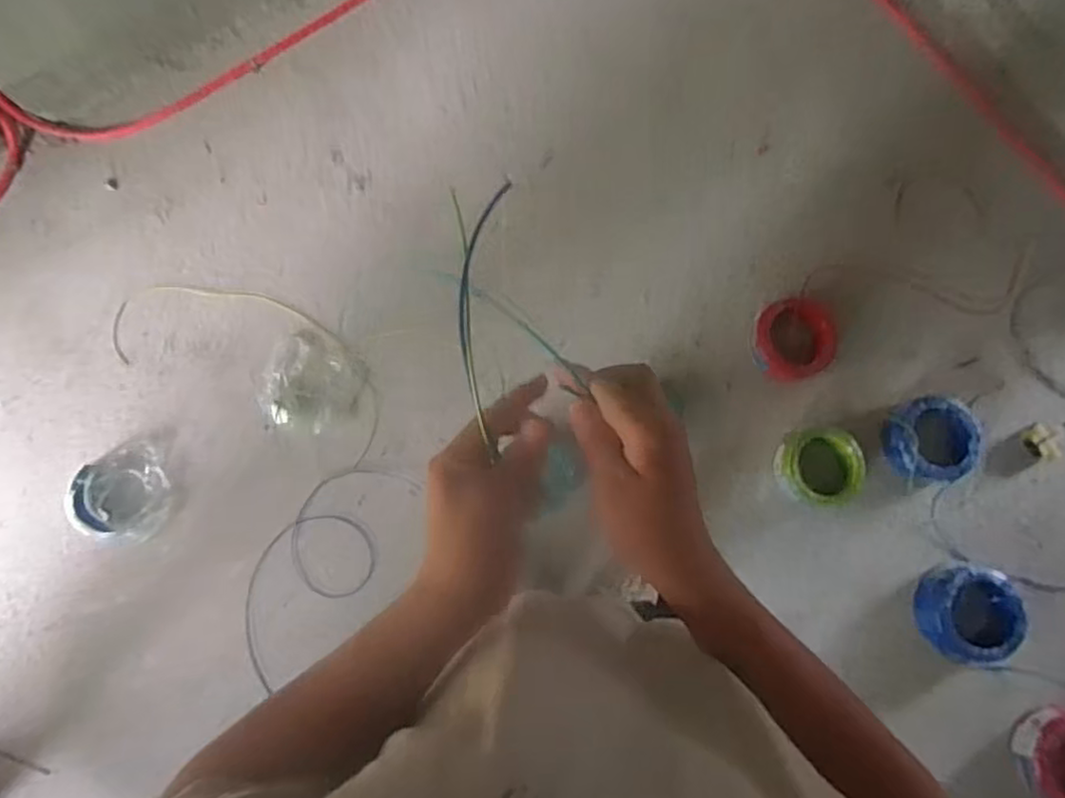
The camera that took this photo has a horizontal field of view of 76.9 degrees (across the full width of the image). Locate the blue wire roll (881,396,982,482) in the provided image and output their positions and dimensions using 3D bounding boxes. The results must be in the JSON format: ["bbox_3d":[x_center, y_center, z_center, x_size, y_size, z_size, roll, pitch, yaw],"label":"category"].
[{"bbox_3d":[0.923,0.094,1.553,0.220,0.070,0.195,9,81,0],"label":"blue wire roll"}]

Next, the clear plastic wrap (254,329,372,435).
[{"bbox_3d":[-0.511,-0.035,1.541,0.238,0.031,0.220,0,81,-2],"label":"clear plastic wrap"}]

